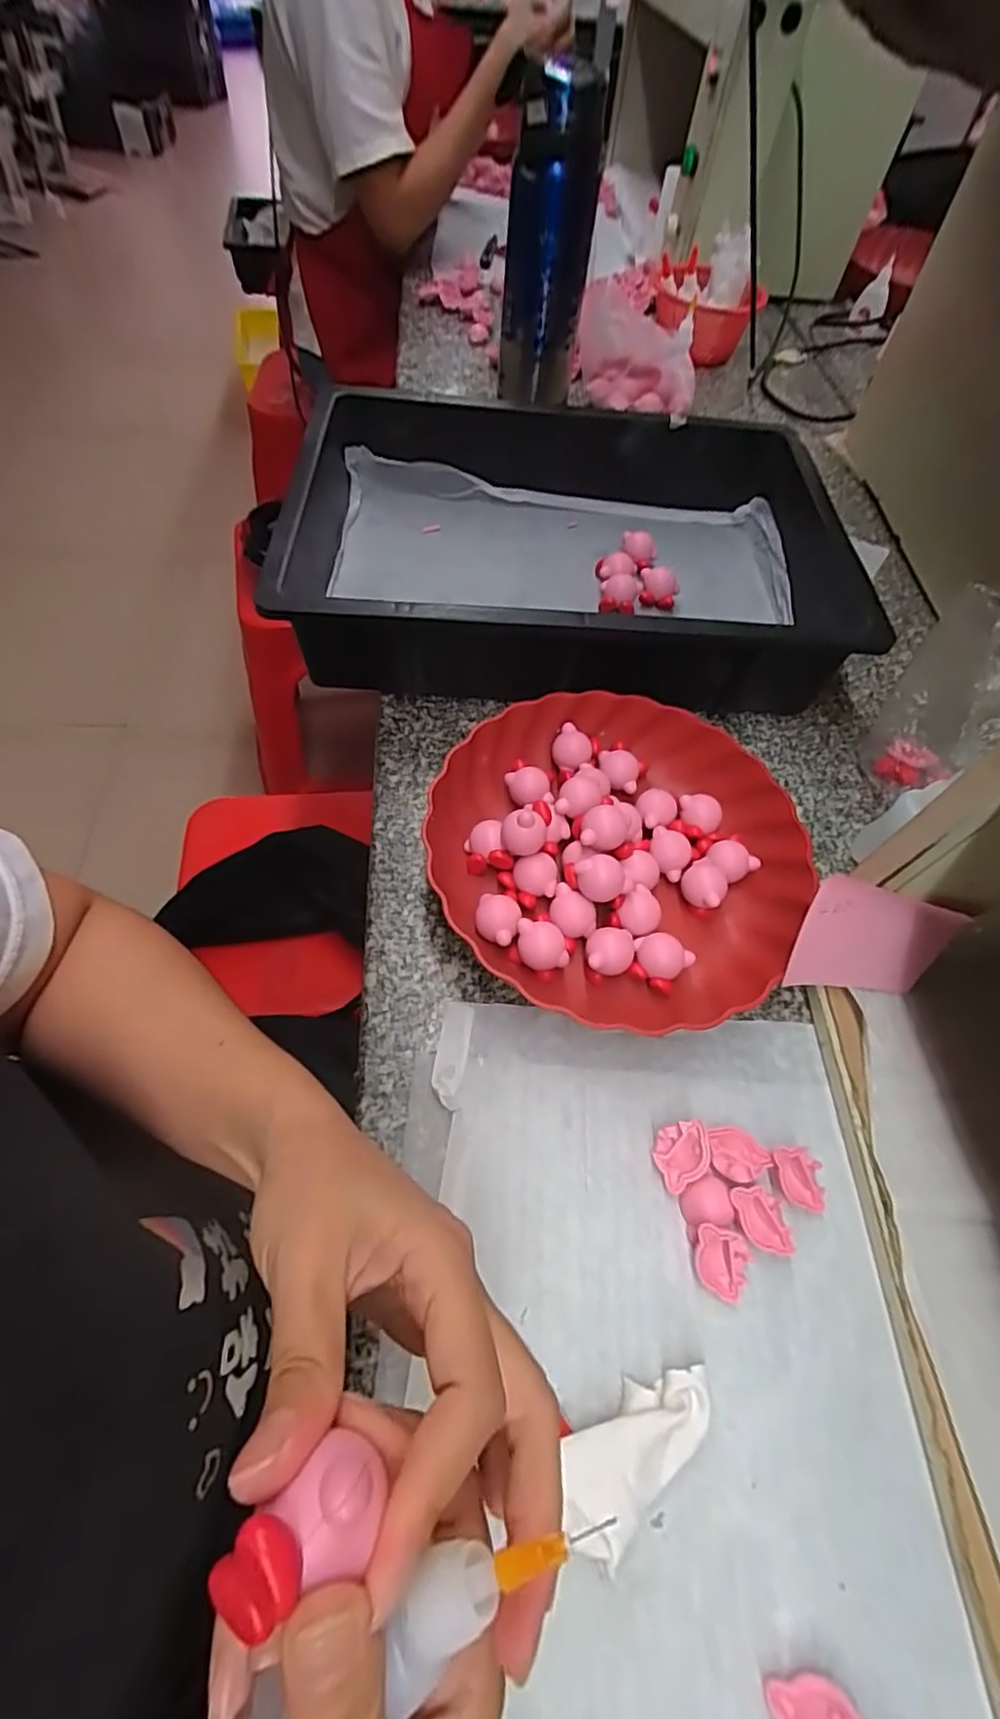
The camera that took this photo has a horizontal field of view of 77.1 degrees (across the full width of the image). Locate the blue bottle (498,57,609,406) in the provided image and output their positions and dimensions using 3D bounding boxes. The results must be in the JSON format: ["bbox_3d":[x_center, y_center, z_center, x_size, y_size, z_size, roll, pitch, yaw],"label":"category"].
[{"bbox_3d":[0.043,-0.547,0.579,0.076,0.236,0.069,3,59,-3],"label":"blue bottle"}]

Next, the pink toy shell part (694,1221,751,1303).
[{"bbox_3d":[0.112,0.202,0.317,0.025,0.008,0.032,5,84,4],"label":"pink toy shell part"}]

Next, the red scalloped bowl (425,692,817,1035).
[{"bbox_3d":[0.076,-0.009,0.411,0.233,0.052,0.226,2,59,-3],"label":"red scalloped bowl"}]

